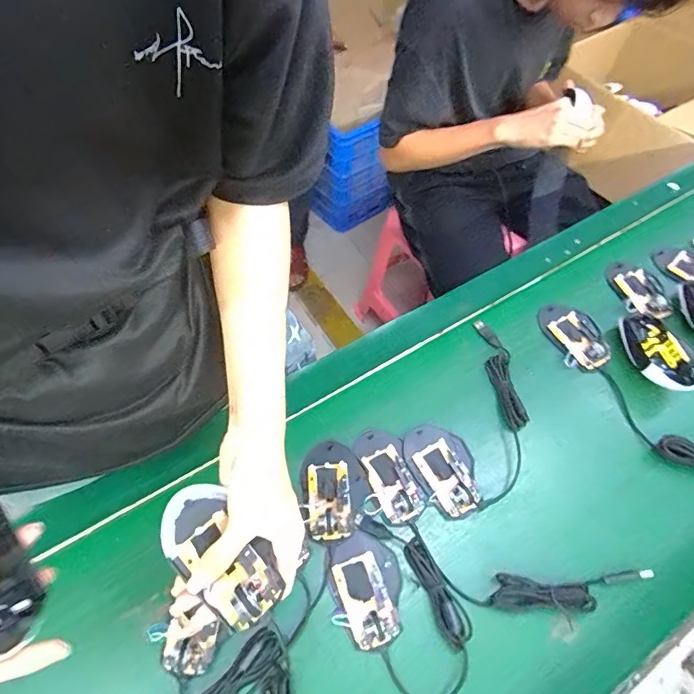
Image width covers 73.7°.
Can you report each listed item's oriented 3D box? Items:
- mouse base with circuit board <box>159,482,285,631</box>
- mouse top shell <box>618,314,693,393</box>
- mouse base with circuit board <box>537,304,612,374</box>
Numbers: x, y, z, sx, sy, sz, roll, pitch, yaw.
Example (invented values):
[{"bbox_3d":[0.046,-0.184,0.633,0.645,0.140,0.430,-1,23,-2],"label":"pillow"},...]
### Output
[{"bbox_3d":[-0.101,0.159,0.357,0.057,0.014,0.111,-38,74,-22],"label":"mouse base with circuit board"},{"bbox_3d":[0.398,0.006,0.599,0.064,0.033,0.125,-8,57,-5],"label":"mouse top shell"},{"bbox_3d":[0.310,-0.018,0.630,0.065,0.017,0.110,-16,58,-10],"label":"mouse base with circuit board"}]

